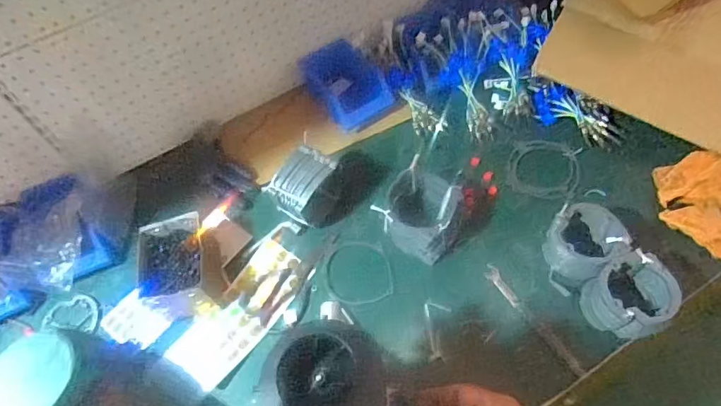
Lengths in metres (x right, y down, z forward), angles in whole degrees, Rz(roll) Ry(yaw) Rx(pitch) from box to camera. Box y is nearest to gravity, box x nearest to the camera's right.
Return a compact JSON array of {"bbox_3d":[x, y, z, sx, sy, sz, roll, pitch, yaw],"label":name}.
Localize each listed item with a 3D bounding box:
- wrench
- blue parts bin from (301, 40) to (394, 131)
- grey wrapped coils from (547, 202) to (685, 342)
[{"bbox_3d":[0.259,0.174,0.727,0.021,0.007,0.199,-28,58,-17],"label":"wrench"},{"bbox_3d":[-0.026,-0.239,0.954,0.122,0.068,0.178,-26,57,-16],"label":"blue parts bin"},{"bbox_3d":[0.362,0.103,0.717,0.114,0.073,0.204,-24,57,-15],"label":"grey wrapped coils"}]

